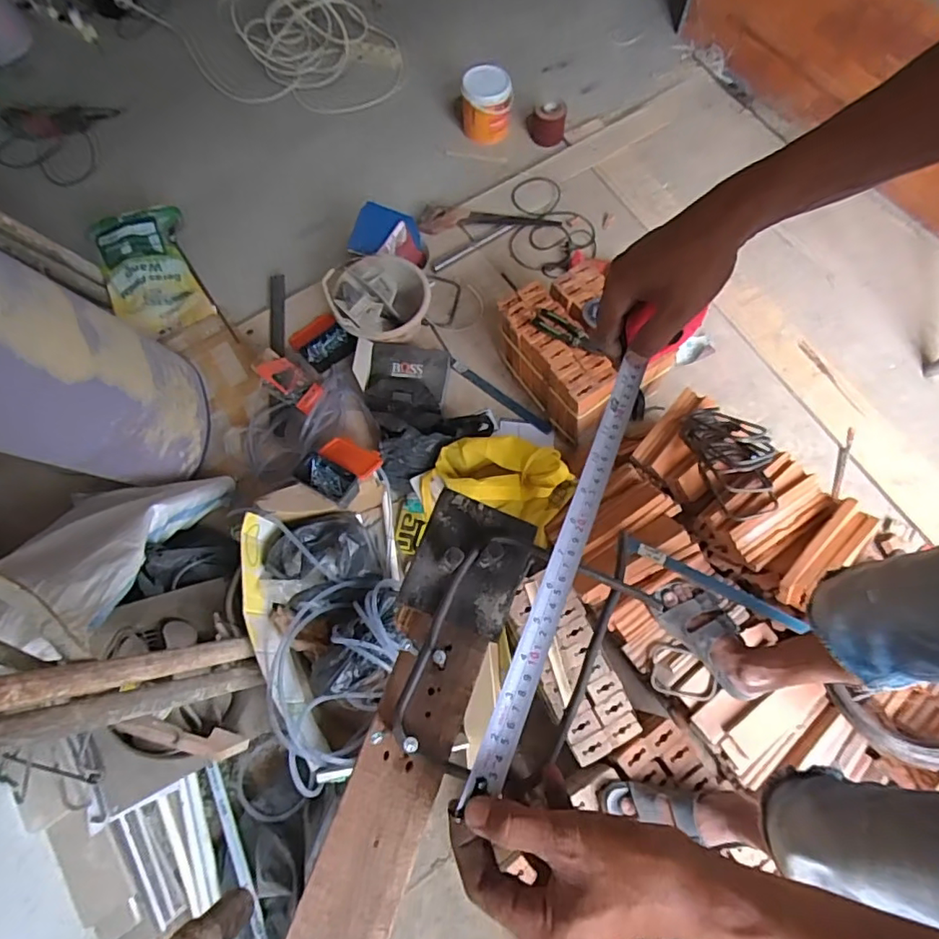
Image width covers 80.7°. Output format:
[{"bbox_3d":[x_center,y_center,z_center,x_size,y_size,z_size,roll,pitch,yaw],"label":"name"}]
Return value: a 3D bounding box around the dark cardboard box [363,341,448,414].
[{"bbox_3d":[-0.163,-0.238,1.478,0.199,0.088,0.188,8,69,4],"label":"dark cardboard box"}]

